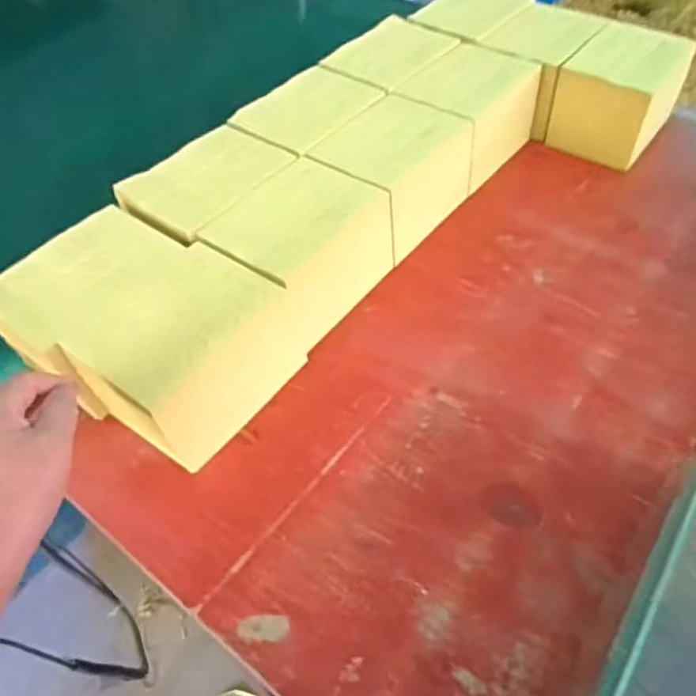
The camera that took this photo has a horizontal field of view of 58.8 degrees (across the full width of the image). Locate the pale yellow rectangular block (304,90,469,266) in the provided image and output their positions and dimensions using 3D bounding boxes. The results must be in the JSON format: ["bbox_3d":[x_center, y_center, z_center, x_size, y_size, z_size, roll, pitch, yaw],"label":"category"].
[{"bbox_3d":[0.056,-0.202,0.720,0.127,0.099,0.167,30,58,25],"label":"pale yellow rectangular block"}]

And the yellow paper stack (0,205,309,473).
[{"bbox_3d":[-0.185,-0.014,0.584,0.227,0.108,0.158,25,56,21],"label":"yellow paper stack"}]

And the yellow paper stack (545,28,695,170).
[{"bbox_3d":[0.357,-0.333,0.816,0.128,0.107,0.155,29,58,24],"label":"yellow paper stack"}]

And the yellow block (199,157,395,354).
[{"bbox_3d":[-0.043,-0.100,0.643,0.133,0.099,0.160,29,58,24],"label":"yellow block"}]

